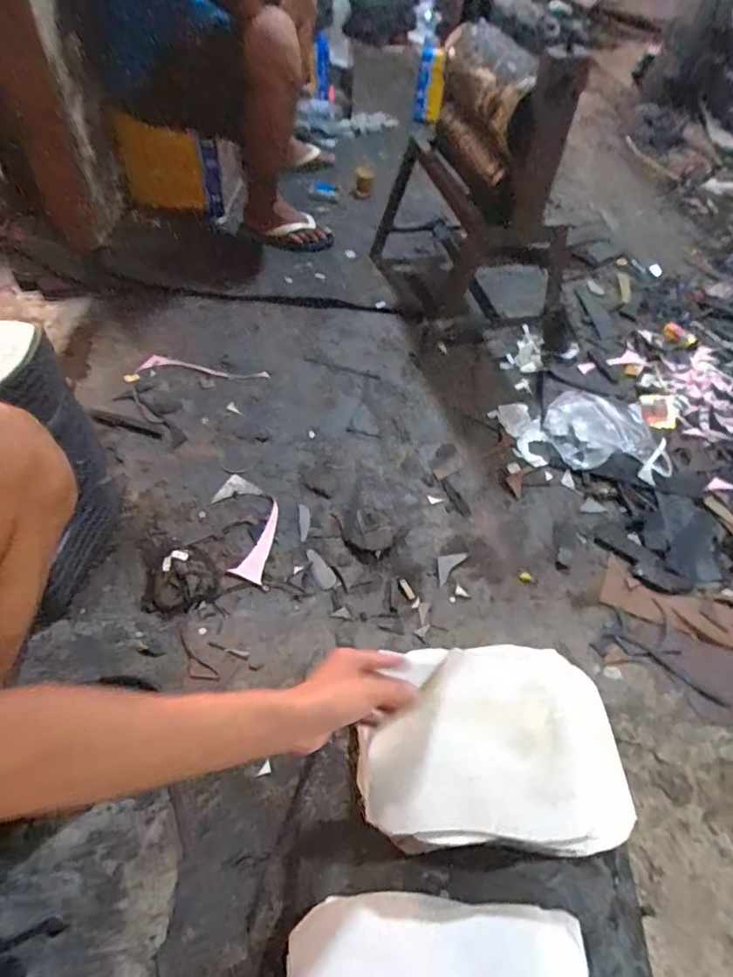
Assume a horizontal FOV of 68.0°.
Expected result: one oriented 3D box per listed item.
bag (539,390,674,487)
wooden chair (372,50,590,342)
[{"bbox_3d":[0.452,-0.102,1.032,0.205,0.047,0.196,6,51,4],"label":"bag"},{"bbox_3d":[0.232,-0.630,1.129,0.363,0.497,0.404,0,50,-5],"label":"wooden chair"}]

